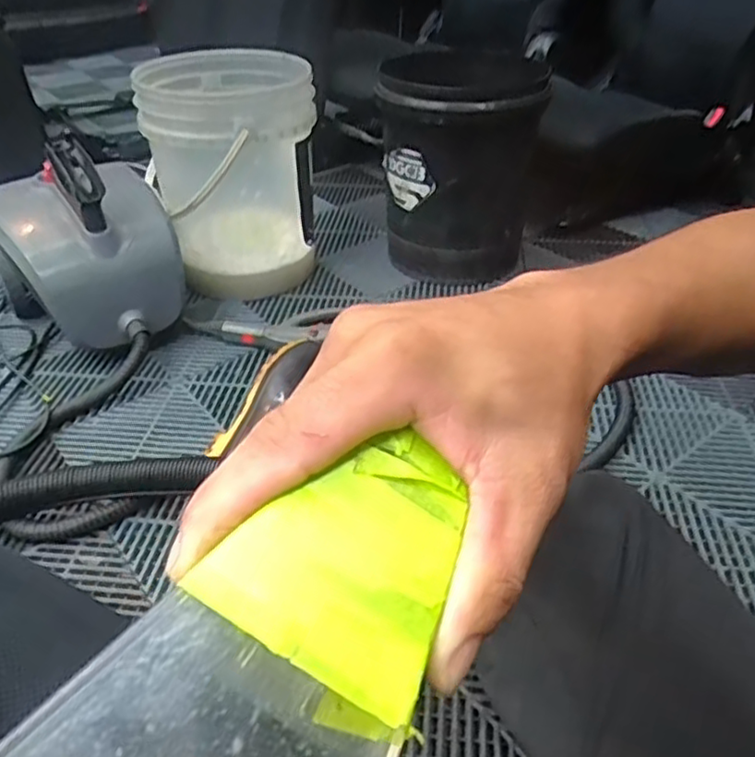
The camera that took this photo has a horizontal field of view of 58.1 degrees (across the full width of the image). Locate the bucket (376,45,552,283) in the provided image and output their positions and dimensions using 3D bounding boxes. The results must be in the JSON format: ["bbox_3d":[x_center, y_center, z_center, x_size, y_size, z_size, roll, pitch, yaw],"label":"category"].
[{"bbox_3d":[0.147,-0.379,1.253,0.258,0.361,0.273,0,38,0],"label":"bucket"}]

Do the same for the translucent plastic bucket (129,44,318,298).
[{"bbox_3d":[-0.250,-0.355,1.216,0.264,0.357,0.288,0,38,0],"label":"translucent plastic bucket"}]

